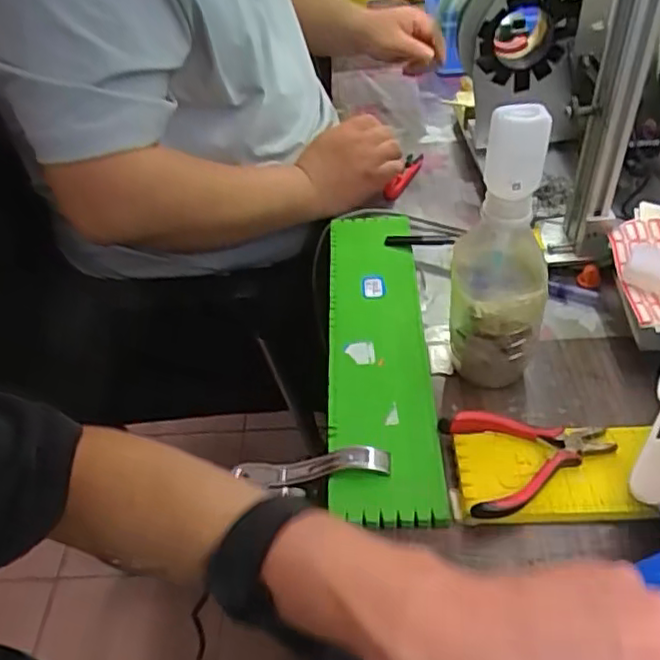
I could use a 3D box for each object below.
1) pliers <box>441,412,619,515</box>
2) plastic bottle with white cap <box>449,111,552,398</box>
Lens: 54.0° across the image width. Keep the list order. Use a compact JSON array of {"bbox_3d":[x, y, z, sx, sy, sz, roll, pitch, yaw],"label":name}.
[{"bbox_3d":[0.140,0.085,0.449,0.109,0.023,0.084,-10,44,-4],"label":"pliers"},{"bbox_3d":[0.124,-0.055,0.469,0.063,0.224,0.076,1,44,7],"label":"plastic bottle with white cap"}]

